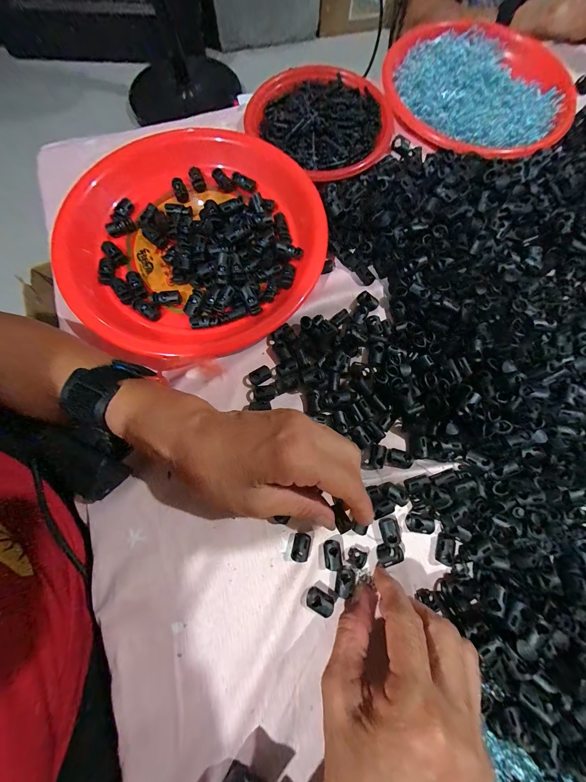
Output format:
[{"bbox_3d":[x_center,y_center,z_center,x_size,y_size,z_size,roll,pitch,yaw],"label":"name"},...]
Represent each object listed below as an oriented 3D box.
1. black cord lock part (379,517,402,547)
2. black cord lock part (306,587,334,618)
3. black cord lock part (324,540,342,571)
[{"bbox_3d":[0.080,0.115,0.226,0.015,0.007,0.020,-10,75,-4],"label":"black cord lock part"},{"bbox_3d":[0.021,0.163,0.213,0.020,0.010,0.013,28,76,6],"label":"black cord lock part"},{"bbox_3d":[0.032,0.132,0.222,0.013,0.009,0.020,-2,75,-2],"label":"black cord lock part"}]

